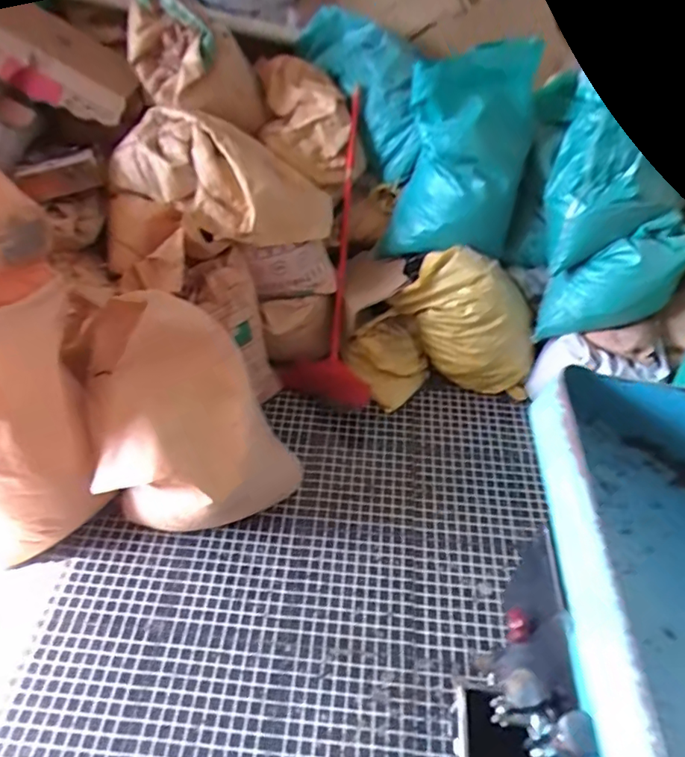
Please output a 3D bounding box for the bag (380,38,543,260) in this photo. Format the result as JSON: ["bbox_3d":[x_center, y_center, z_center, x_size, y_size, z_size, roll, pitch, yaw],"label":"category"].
[{"bbox_3d":[0.355,-0.635,1.523,0.393,0.604,0.137,-2,30,-16],"label":"bag"}]

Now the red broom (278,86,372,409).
[{"bbox_3d":[-0.027,-0.403,1.724,0.294,0.127,0.978,5,94,0],"label":"red broom"}]

